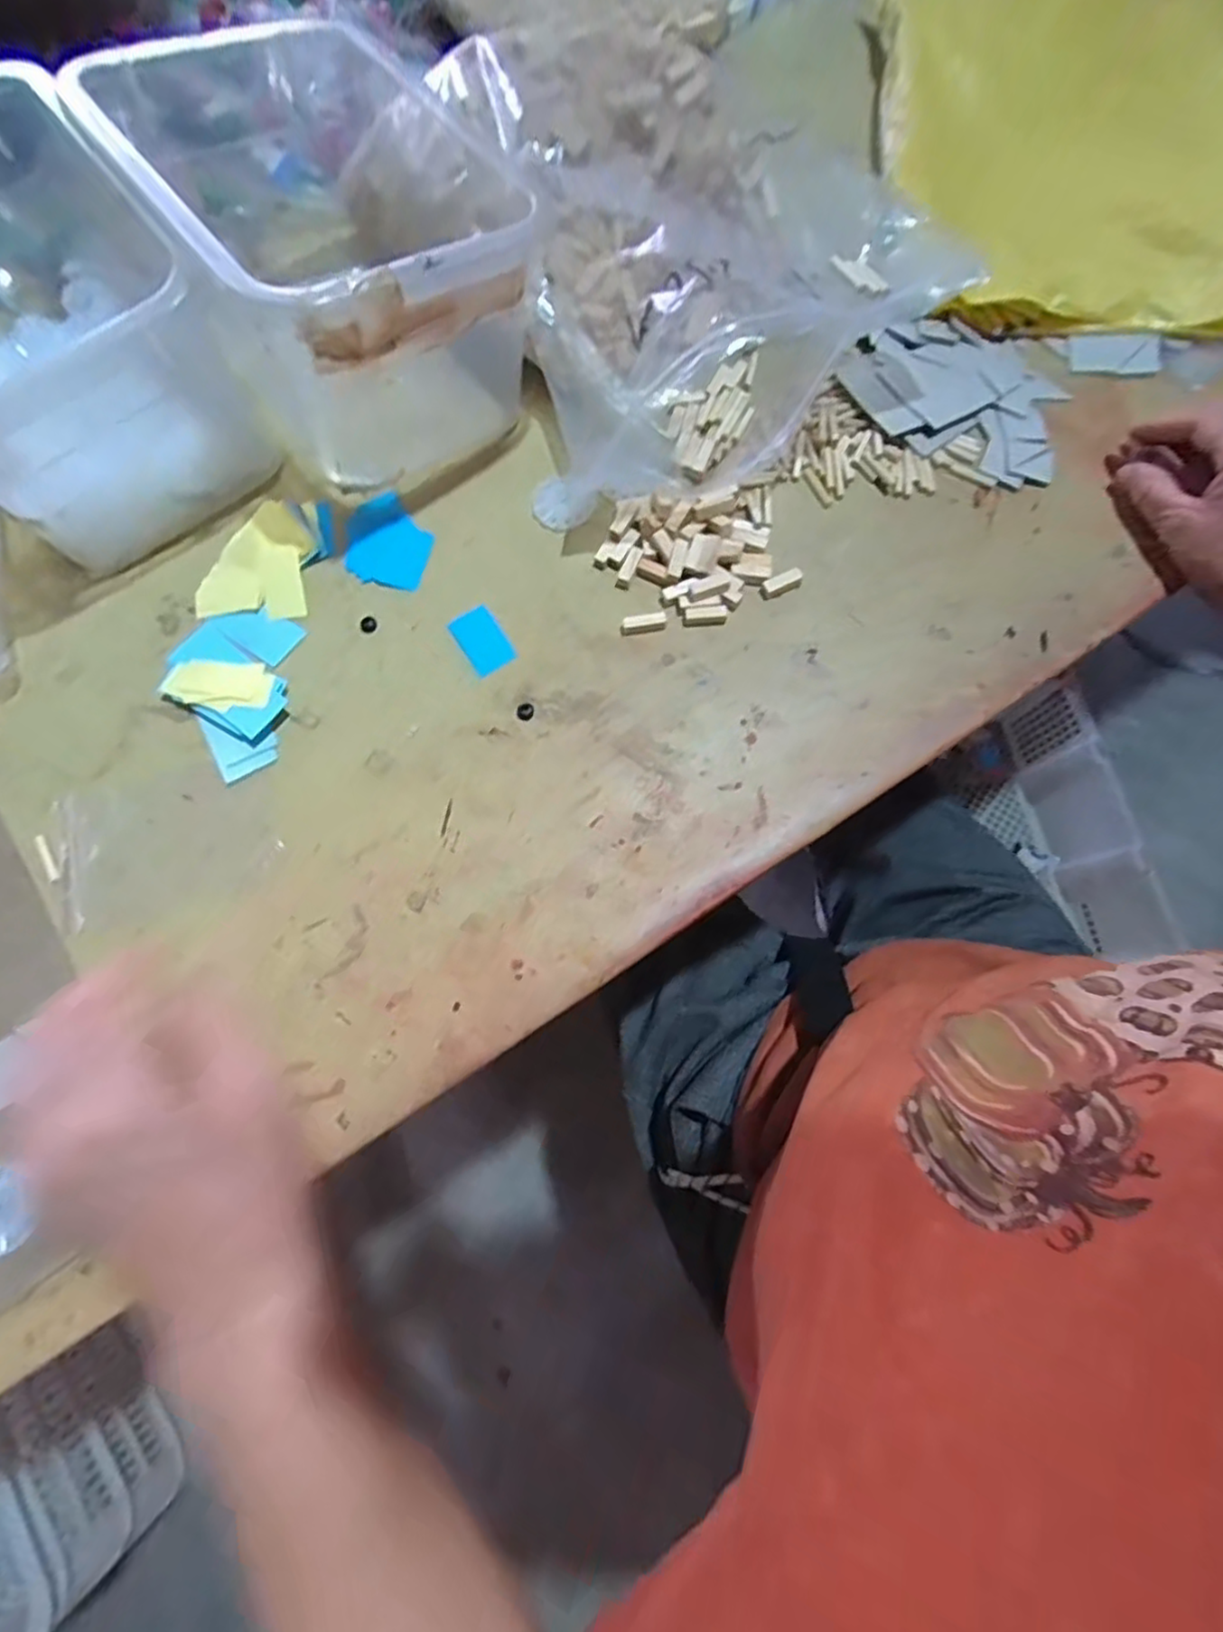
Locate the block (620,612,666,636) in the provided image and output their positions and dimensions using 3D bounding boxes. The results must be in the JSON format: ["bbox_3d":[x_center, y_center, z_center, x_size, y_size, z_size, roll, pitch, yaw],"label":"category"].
[{"bbox_3d":[0.019,-0.115,0.410,0.027,0.008,0.009,-10,72,-3],"label":"block"}]

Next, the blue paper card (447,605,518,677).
[{"bbox_3d":[-0.079,-0.108,0.417,0.026,0.004,0.045,-34,72,-5],"label":"blue paper card"}]

